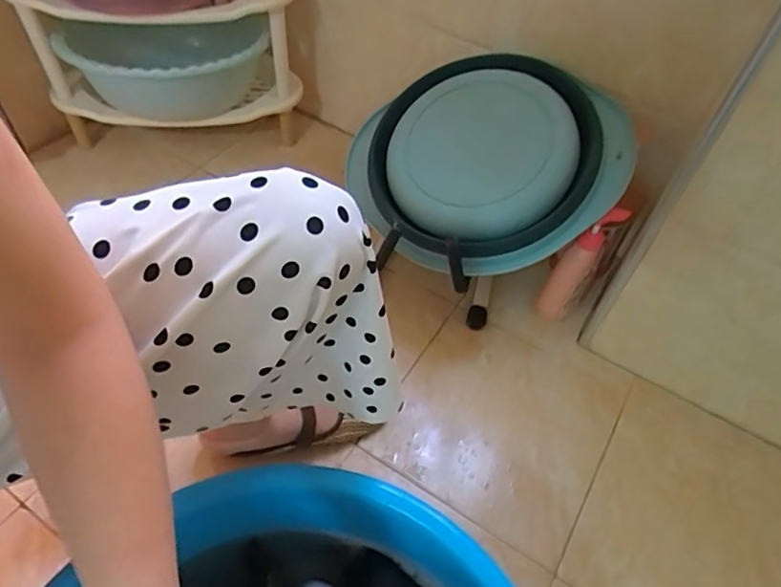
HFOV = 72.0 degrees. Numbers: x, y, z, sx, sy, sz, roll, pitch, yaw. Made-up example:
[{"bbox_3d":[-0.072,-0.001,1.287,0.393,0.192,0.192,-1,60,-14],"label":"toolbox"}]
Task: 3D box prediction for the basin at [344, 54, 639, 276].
[{"bbox_3d":[0.127,-0.202,0.795,0.378,0.060,0.351,41,87,22],"label":"basin"}]

